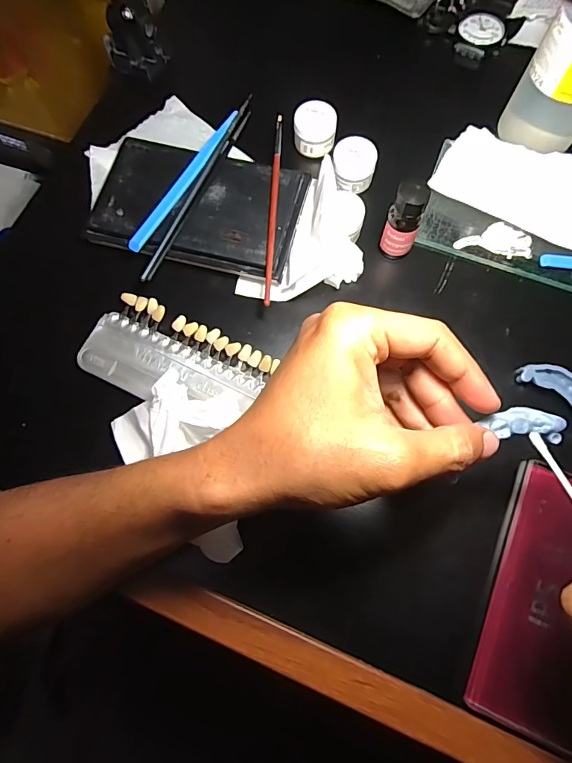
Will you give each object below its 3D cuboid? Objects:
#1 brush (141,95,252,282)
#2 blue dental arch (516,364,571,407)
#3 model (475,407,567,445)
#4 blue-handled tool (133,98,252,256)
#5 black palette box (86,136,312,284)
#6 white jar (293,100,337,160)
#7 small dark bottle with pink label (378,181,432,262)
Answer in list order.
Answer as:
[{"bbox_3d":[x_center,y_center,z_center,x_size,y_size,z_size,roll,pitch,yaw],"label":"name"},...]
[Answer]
[{"bbox_3d":[-0.064,-0.148,0.317,0.010,0.007,0.171,24,78,6],"label":"brush"},{"bbox_3d":[0.188,0.008,0.289,0.061,0.015,0.027,43,81,10],"label":"blue dental arch"},{"bbox_3d":[0.116,0.021,0.209,0.036,0.008,0.015,5,77,7],"label":"model"},{"bbox_3d":[-0.069,-0.160,0.321,0.013,0.006,0.154,28,79,7],"label":"blue-handled tool"},{"bbox_3d":[-0.069,-0.133,0.322,0.156,0.019,0.089,13,77,4],"label":"black palette box"},{"bbox_3d":[0.024,-0.203,0.342,0.032,0.023,0.032,0,77,1],"label":"white jar"},{"bbox_3d":[0.083,-0.110,0.297,0.025,0.059,0.023,0,77,1],"label":"small dark bottle with pink label"}]

